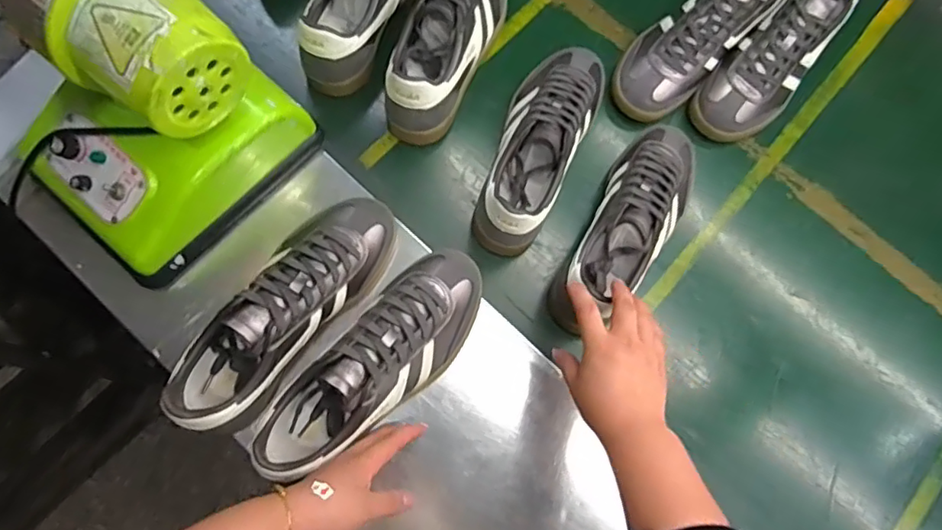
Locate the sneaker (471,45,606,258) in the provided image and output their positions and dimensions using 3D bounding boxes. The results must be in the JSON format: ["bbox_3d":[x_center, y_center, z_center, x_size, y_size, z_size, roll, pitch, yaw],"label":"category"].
[{"bbox_3d":[0.079,-0.139,0.647,0.096,0.100,0.257,19,72,7],"label":"sneaker"}]

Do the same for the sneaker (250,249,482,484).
[{"bbox_3d":[-0.083,0.090,0.529,0.079,0.094,0.254,41,71,14],"label":"sneaker"}]

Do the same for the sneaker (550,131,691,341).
[{"bbox_3d":[0.171,-0.045,0.618,0.090,0.092,0.258,31,74,11],"label":"sneaker"}]

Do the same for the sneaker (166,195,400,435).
[{"bbox_3d":[-0.172,0.035,0.533,0.083,0.081,0.257,34,74,12],"label":"sneaker"}]

